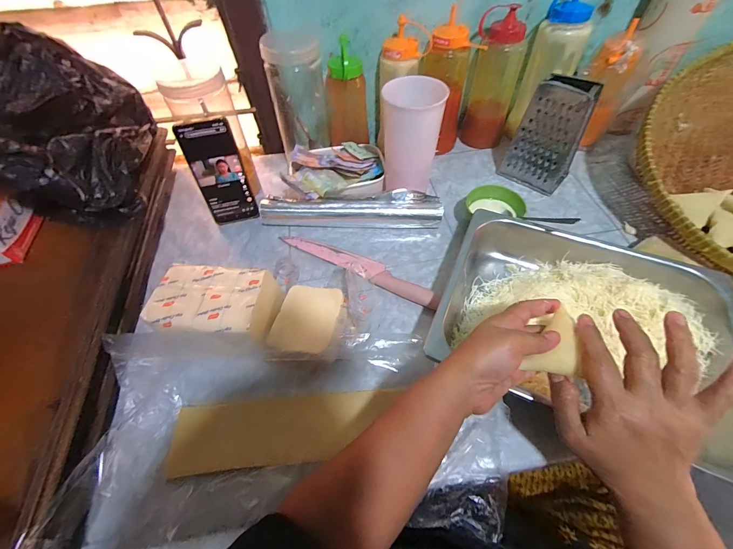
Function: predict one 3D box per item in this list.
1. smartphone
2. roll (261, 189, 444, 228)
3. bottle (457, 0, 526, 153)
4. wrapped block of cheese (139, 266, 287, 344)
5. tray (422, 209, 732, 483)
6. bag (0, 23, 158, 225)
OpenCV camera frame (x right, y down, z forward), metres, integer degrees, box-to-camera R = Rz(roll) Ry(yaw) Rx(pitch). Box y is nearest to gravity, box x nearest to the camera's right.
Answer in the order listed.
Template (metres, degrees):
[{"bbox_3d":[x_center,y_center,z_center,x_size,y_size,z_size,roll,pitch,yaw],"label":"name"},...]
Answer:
[{"bbox_3d":[-0.232,-0.157,0.510,0.073,0.167,0.013,-15,43,-10],"label":"smartphone"},{"bbox_3d":[-0.026,-0.109,0.541,0.300,0.043,0.046,0,55,3],"label":"roll"},{"bbox_3d":[0.240,-0.361,0.603,0.084,0.208,0.087,18,58,14],"label":"bottle"},{"bbox_3d":[-0.189,0.045,0.417,0.142,0.074,0.092,2,55,4],"label":"wrapped block of cheese"},{"bbox_3d":[0.256,0.054,0.396,0.311,0.060,0.248,18,58,15],"label":"tray"},{"bbox_3d":[-0.425,-0.200,0.435,0.158,0.171,0.247,-12,55,-5],"label":"bag"}]

